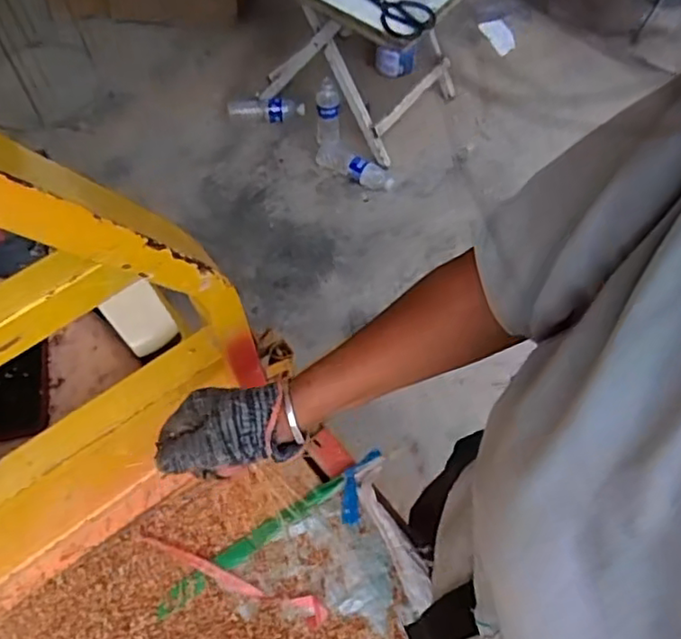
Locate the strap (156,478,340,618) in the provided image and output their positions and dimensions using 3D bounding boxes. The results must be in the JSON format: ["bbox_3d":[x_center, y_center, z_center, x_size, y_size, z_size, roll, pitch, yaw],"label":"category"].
[{"bbox_3d":[-0.106,0.269,0.765,0.258,0.005,0.024,-32,66,-17],"label":"strap"}]

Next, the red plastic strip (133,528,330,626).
[{"bbox_3d":[-0.131,0.300,0.746,0.243,0.007,0.029,20,63,10],"label":"red plastic strip"}]

